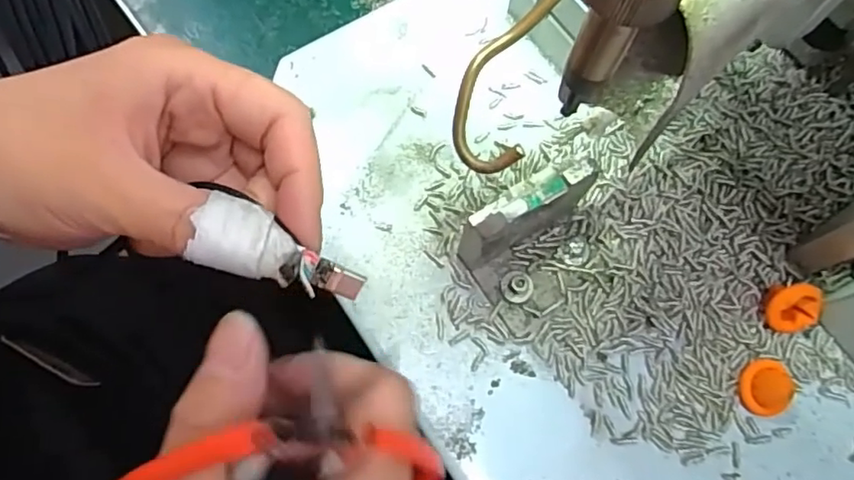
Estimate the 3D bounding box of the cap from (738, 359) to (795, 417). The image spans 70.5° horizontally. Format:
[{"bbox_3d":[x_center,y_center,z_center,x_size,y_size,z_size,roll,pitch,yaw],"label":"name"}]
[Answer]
[{"bbox_3d":[0.123,0.053,0.219,0.015,0.012,0.020,0,71,-1],"label":"cap"}]

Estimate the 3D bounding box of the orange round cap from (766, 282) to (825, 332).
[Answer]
[{"bbox_3d":[0.137,0.025,0.228,0.020,0.007,0.021,-5,114,8],"label":"orange round cap"}]

